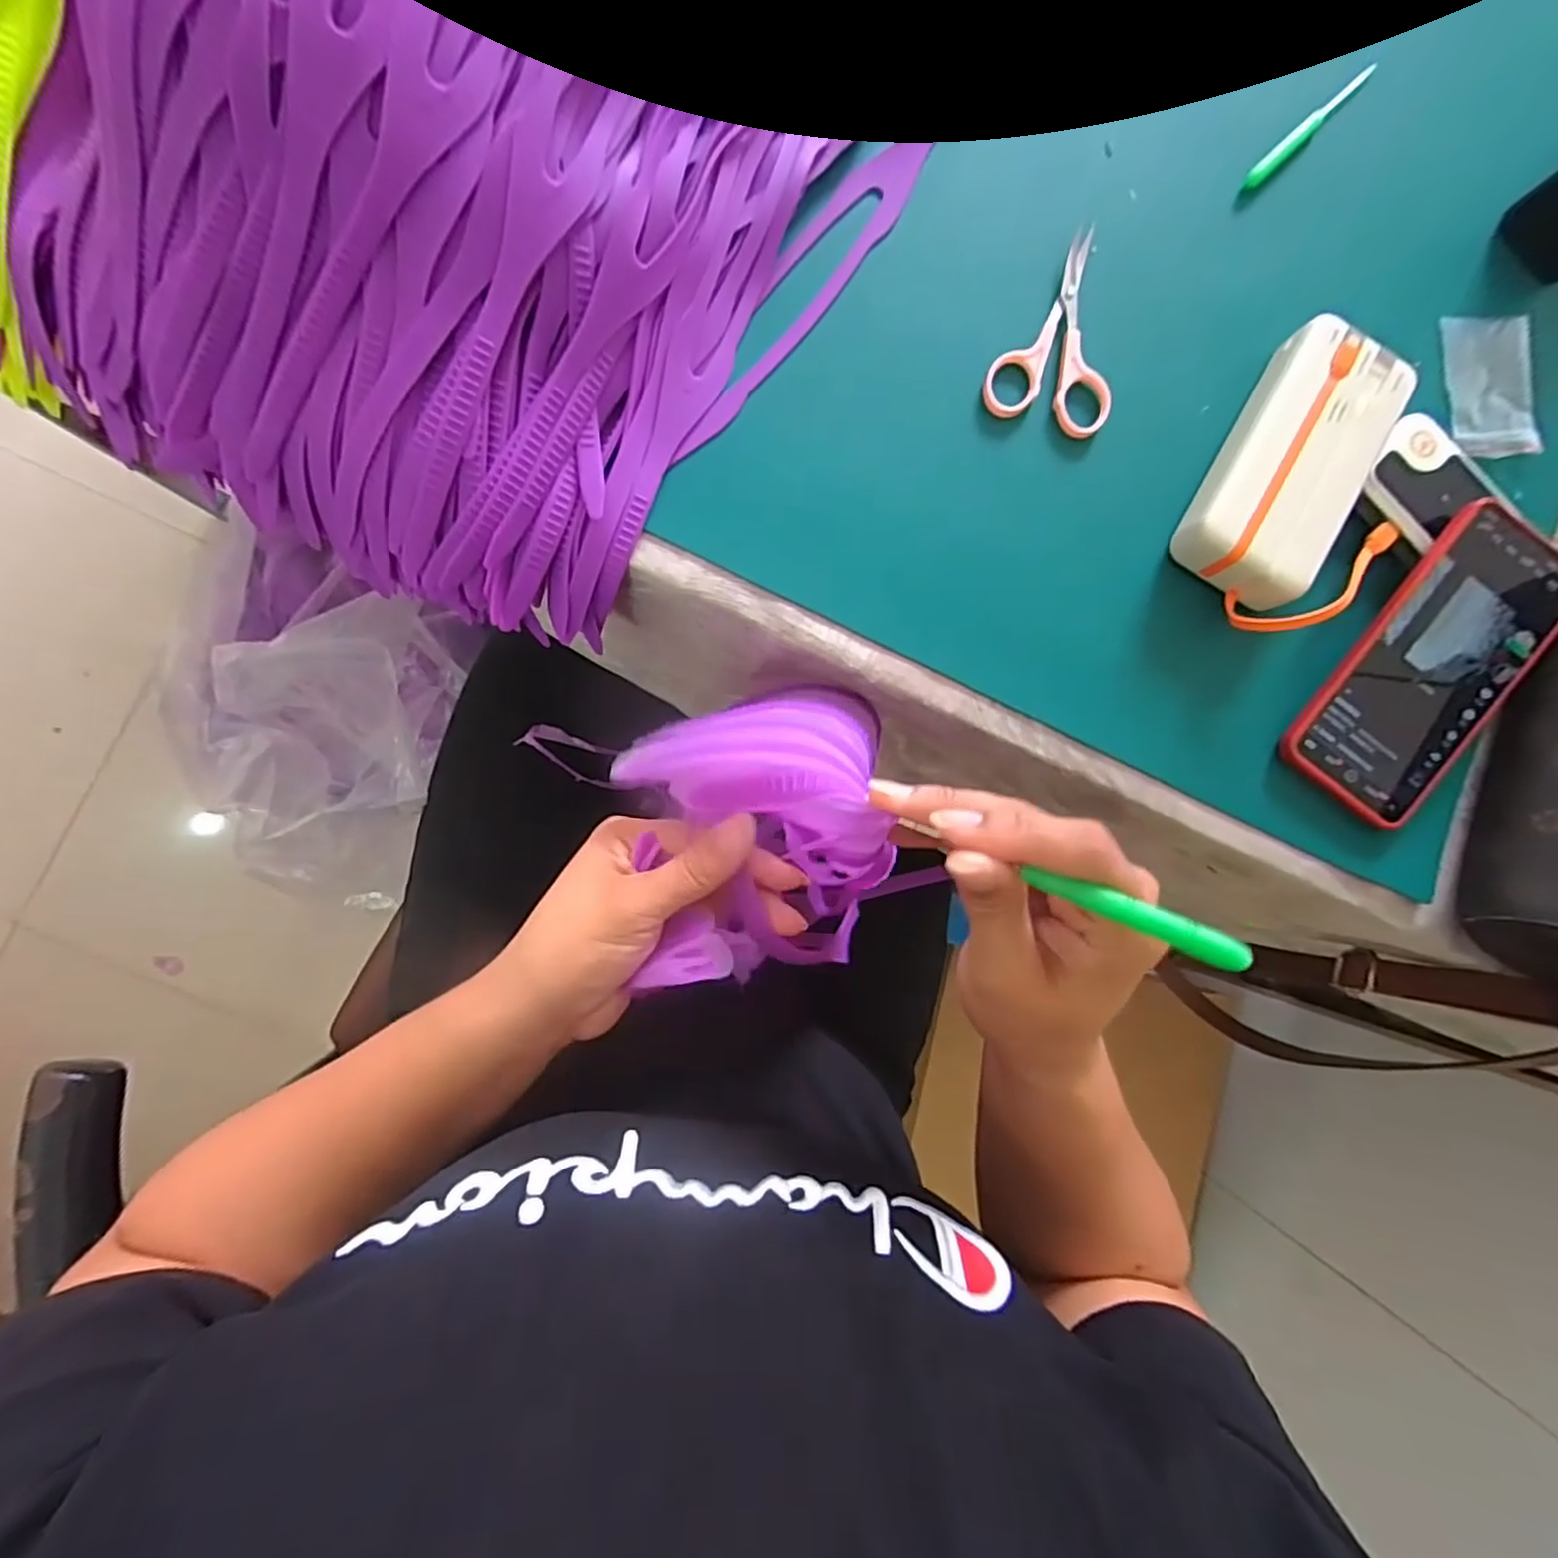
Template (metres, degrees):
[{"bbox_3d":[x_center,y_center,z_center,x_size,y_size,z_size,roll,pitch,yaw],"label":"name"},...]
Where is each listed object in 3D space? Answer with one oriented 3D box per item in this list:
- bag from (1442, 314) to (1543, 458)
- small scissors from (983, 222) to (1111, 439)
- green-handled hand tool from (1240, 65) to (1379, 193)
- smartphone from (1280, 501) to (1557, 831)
[{"bbox_3d":[0.395,-0.221,0.382,0.048,0.008,0.081,3,85,6],"label":"bag"},{"bbox_3d":[0.153,-0.236,0.364,0.066,0.008,0.106,19,86,-4],"label":"small scissors"},{"bbox_3d":[0.296,-0.366,0.382,0.010,0.009,0.109,44,84,-1],"label":"green-handled hand tool"},{"bbox_3d":[0.339,-0.058,0.352,0.078,0.010,0.163,36,94,1],"label":"smartphone"}]

